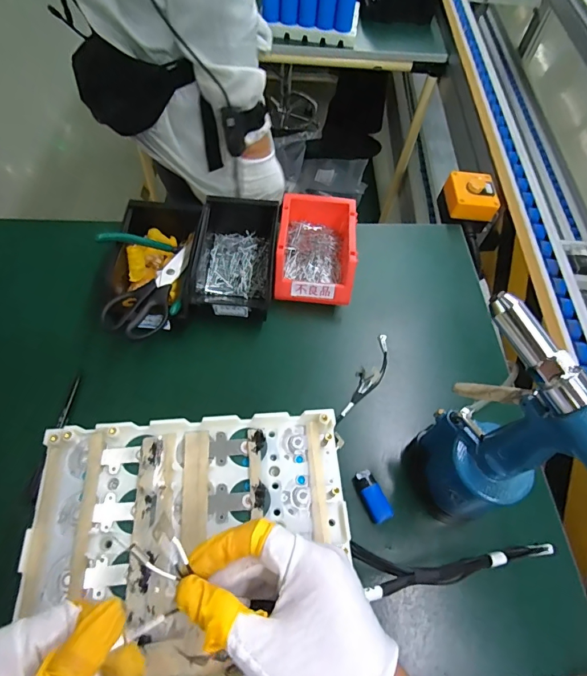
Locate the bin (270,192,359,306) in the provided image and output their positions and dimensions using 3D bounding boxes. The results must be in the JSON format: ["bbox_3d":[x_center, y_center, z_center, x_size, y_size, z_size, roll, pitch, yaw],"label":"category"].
[{"bbox_3d":[0.032,-0.127,0.612,0.111,0.075,0.166,5,60,-1],"label":"bin"}]

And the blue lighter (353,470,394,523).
[{"bbox_3d":[0.090,0.178,0.474,0.023,0.019,0.056,-18,63,-13],"label":"blue lighter"}]

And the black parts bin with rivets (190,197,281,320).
[{"bbox_3d":[-0.079,-0.123,0.598,0.108,0.073,0.209,4,60,-1],"label":"black parts bin with rivets"}]

